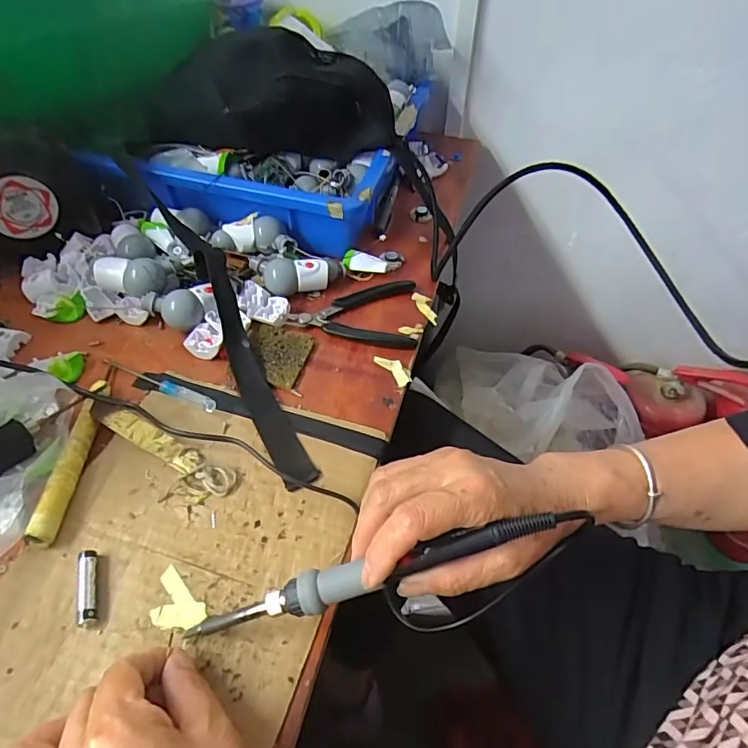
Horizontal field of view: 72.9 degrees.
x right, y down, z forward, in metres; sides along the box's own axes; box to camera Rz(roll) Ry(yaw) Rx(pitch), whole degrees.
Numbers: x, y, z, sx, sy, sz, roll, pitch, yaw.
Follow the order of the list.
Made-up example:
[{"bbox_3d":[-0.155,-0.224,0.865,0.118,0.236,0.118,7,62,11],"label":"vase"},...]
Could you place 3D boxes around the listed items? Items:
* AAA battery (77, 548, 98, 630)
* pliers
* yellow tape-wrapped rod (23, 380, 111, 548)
[{"bbox_3d":[-0.169,0.127,0.301,0.010,0.011,0.043,-12,51,-13],"label":"AAA battery"},{"bbox_3d":[-0.020,-0.057,0.467,0.115,0.009,0.083,1,49,-2],"label":"pliers"},{"bbox_3d":[-0.207,0.056,0.351,0.013,0.018,0.132,-1,50,-4],"label":"yellow tape-wrapped rod"}]

